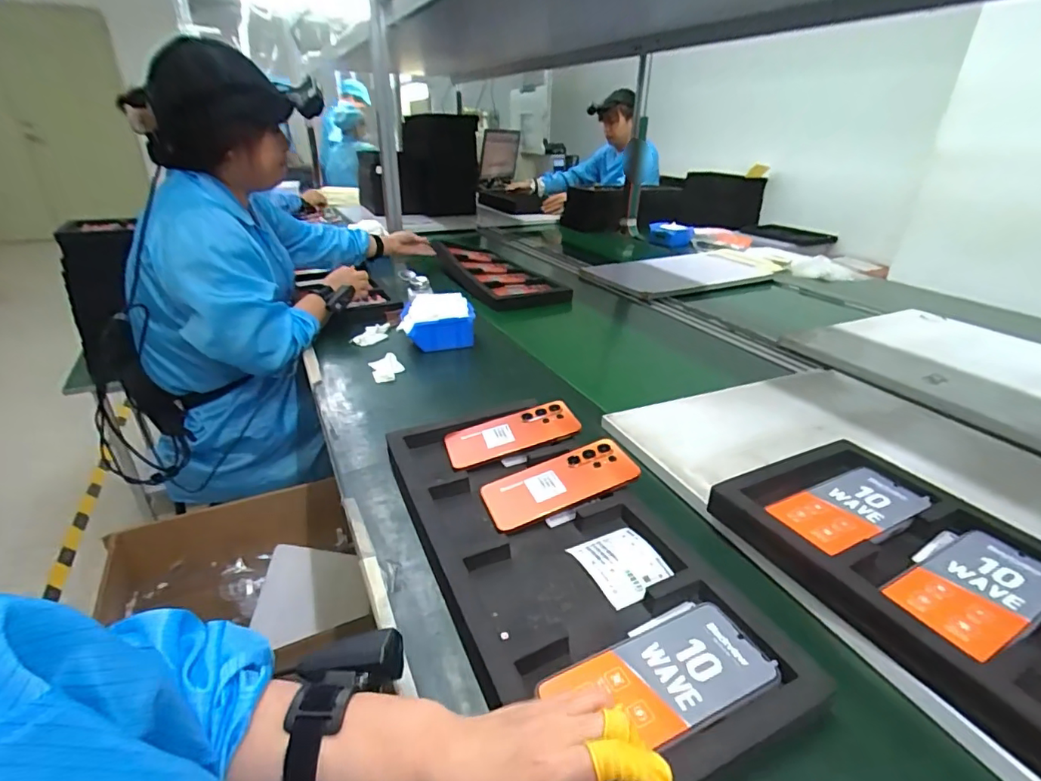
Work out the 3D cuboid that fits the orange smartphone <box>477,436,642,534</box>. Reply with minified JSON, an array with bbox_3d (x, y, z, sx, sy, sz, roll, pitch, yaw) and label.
[{"bbox_3d":[0.044,0.103,0.582,0.171,0.010,0.080,-19,33,-13],"label":"orange smartphone"}]

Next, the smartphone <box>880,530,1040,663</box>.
[{"bbox_3d":[0.388,0.165,0.434,0.160,0.004,0.076,-13,30,-25],"label":"smartphone"}]

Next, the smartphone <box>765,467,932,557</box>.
[{"bbox_3d":[0.335,0.118,0.523,0.158,0.008,0.075,-13,30,-25],"label":"smartphone"}]

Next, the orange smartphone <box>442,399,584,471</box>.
[{"bbox_3d":[-0.011,0.057,0.671,0.170,0.006,0.080,-19,38,-12],"label":"orange smartphone"}]

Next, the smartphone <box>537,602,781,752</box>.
[{"bbox_3d":[0.107,0.212,0.382,0.158,0.008,0.076,-10,29,-21],"label":"smartphone"}]

